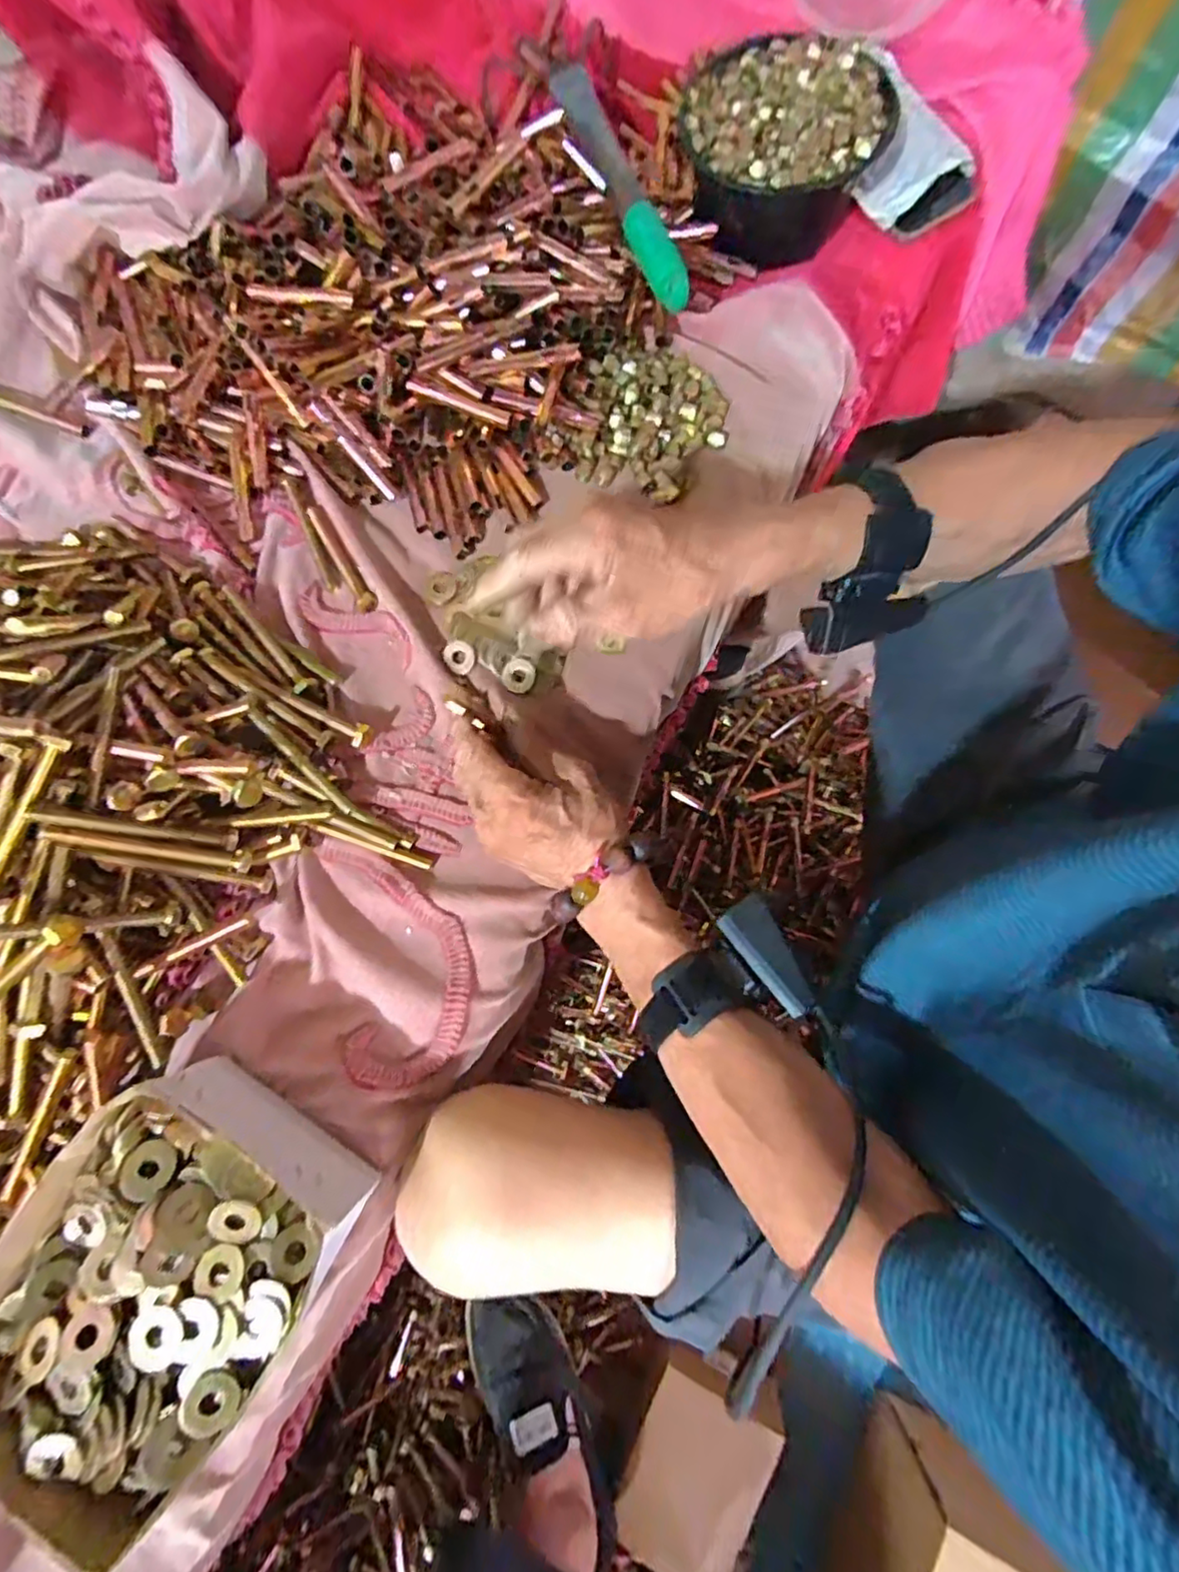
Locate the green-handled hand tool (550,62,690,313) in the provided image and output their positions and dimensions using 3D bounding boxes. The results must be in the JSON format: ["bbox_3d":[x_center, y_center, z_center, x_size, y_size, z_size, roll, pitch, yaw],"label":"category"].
[{"bbox_3d":[0.023,-0.483,0.488,0.028,0.035,0.249,-22,76,-4],"label":"green-handled hand tool"}]

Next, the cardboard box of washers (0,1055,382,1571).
[{"bbox_3d":[-0.221,0.258,0.327,0.150,0.065,0.173,34,79,10],"label":"cardboard box of washers"}]

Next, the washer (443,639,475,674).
[{"bbox_3d":[-0.097,-0.096,0.456,0.023,0.005,0.023,0,75,2],"label":"washer"}]

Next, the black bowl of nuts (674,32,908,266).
[{"bbox_3d":[0.157,-0.529,0.512,0.153,0.072,0.150,0,78,-1],"label":"black bowl of nuts"}]

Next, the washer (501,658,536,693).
[{"bbox_3d":[-0.052,-0.080,0.447,0.025,0.004,0.024,19,108,11],"label":"washer"}]

